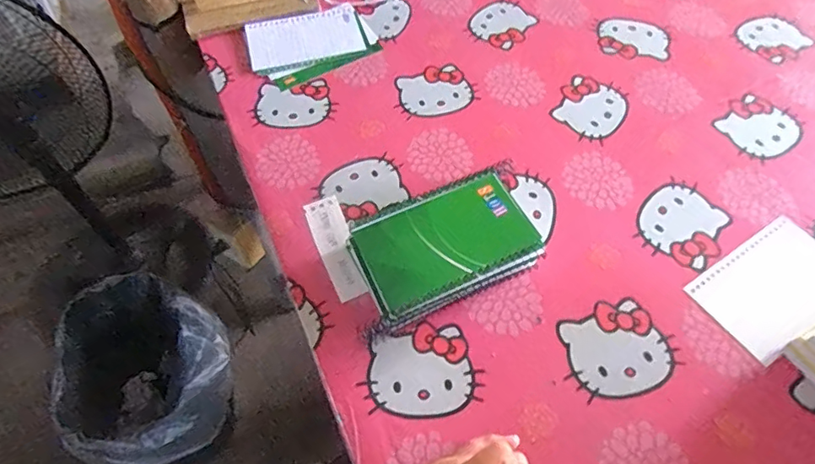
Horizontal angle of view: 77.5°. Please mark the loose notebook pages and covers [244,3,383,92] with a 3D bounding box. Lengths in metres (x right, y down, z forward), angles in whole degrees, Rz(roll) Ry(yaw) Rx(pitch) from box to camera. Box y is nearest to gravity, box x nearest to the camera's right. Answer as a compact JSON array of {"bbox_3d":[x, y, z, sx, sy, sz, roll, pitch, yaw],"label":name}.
[{"bbox_3d":[-0.115,-0.225,0.596,0.142,0.010,0.111,-24,60,-15],"label":"loose notebook pages and covers"}]

